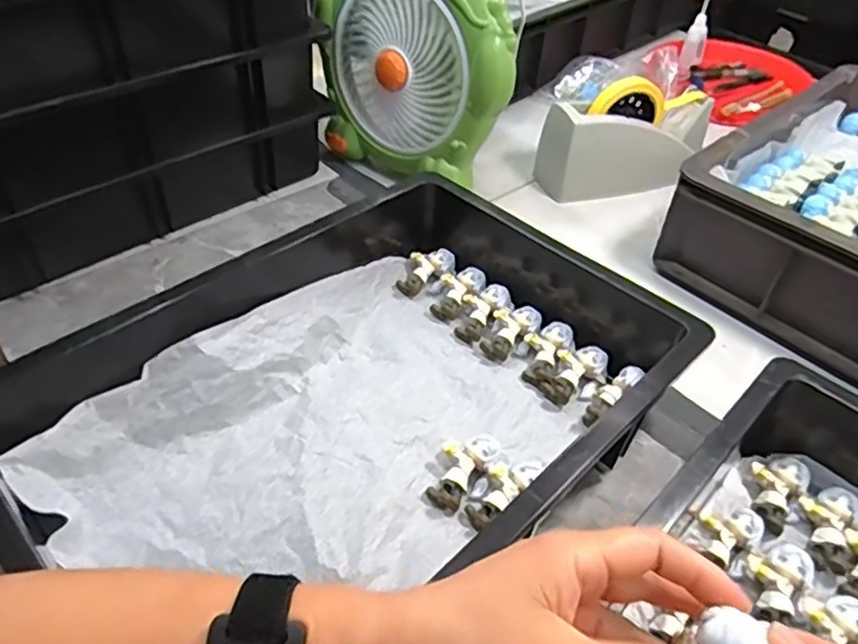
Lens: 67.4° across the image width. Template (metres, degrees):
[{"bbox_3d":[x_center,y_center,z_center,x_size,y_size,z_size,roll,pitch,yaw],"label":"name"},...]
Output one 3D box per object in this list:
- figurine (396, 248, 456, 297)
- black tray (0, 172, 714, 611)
[{"bbox_3d":[-0.004,-0.052,0.641,0.064,0.019,0.040,-39,56,-17],"label":"figurine"},{"bbox_3d":[-0.041,0.035,0.511,0.349,0.093,0.514,33,51,27],"label":"black tray"}]

